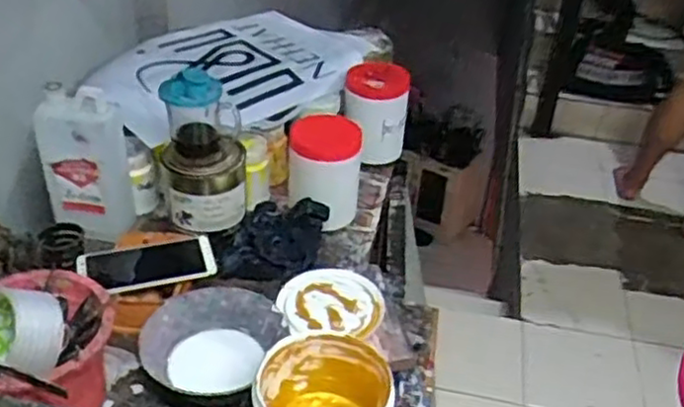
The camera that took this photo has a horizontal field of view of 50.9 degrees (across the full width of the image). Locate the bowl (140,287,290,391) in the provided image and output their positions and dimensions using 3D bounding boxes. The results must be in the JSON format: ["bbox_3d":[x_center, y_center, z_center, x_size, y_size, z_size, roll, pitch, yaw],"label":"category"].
[{"bbox_3d":[-0.149,0.160,0.809,0.129,0.047,0.156,31,44,32],"label":"bowl"}]

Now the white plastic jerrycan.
[{"bbox_3d":[-0.345,-0.058,0.969,0.103,0.204,0.075,-4,37,-10],"label":"white plastic jerrycan"}]

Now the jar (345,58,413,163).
[{"bbox_3d":[0.057,-0.155,1.192,0.102,0.144,0.104,7,36,4],"label":"jar"}]

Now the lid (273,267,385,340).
[{"bbox_3d":[-0.013,0.125,0.887,0.128,0.027,0.115,11,37,9],"label":"lid"}]

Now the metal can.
[{"bbox_3d":[-0.184,-0.038,0.968,0.104,0.137,0.108,-4,37,-11],"label":"metal can"}]

